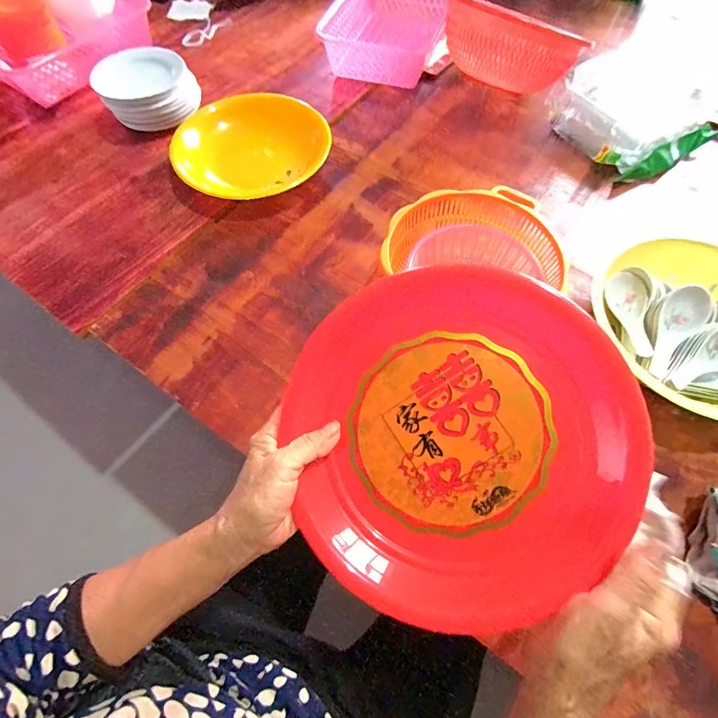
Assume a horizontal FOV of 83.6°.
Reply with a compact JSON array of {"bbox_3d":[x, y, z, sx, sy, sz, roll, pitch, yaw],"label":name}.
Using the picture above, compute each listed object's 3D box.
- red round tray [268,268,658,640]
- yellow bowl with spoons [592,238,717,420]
[{"bbox_3d":[0.071,0.059,0.305,0.244,0.026,0.255,-2,82,13],"label":"red round tray"},{"bbox_3d":[0.404,-0.038,0.492,0.225,0.067,0.253,-17,64,-8],"label":"yellow bowl with spoons"}]

